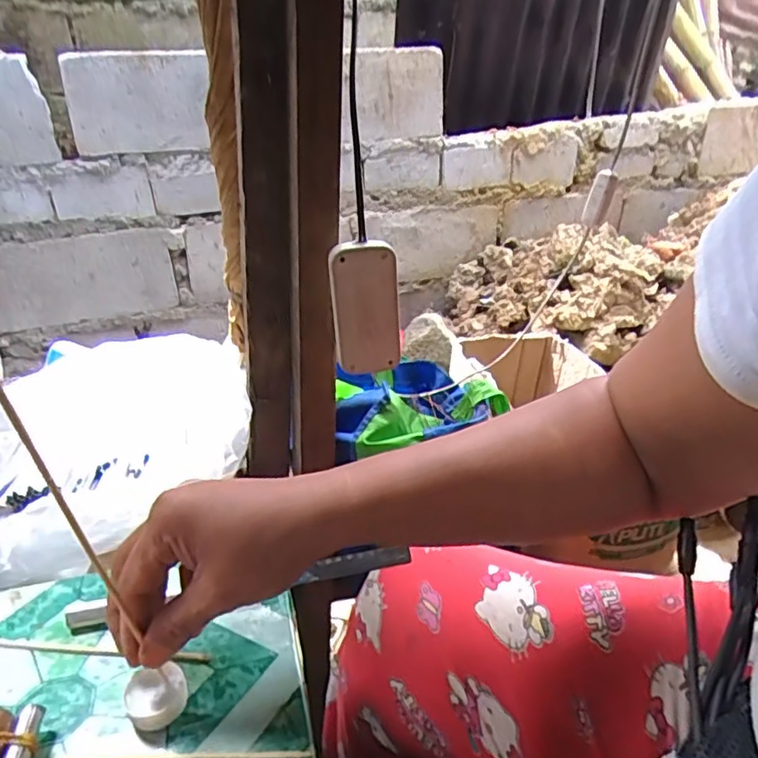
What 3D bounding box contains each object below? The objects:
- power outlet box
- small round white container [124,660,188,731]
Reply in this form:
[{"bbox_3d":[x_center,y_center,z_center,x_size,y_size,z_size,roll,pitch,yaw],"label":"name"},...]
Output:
[{"bbox_3d":[-0.012,-0.060,0.535,0.058,0.116,0.027,-4,28,-2],"label":"power outlet box"},{"bbox_3d":[-0.115,0.165,0.311,0.029,0.017,0.028,-2,28,1],"label":"small round white container"}]

